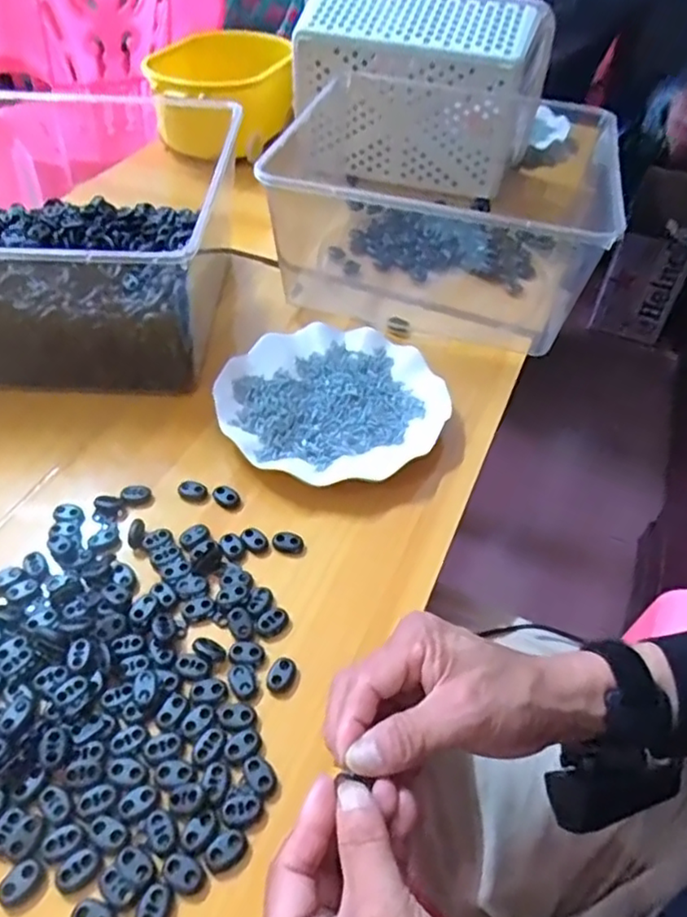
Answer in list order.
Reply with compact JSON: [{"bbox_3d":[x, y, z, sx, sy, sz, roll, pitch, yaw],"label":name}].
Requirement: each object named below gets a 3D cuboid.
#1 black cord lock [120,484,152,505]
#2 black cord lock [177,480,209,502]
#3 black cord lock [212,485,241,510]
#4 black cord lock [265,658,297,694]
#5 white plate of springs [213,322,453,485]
[{"bbox_3d":[-0.153,0.027,0.476,0.021,0.011,0.011,-14,47,-15],"label":"black cord lock"},{"bbox_3d":[-0.112,0.024,0.480,0.023,0.012,0.012,13,48,9],"label":"black cord lock"},{"bbox_3d":[-0.087,0.029,0.477,0.021,0.014,0.011,28,52,21],"label":"black cord lock"},{"bbox_3d":[-0.037,0.130,0.386,0.015,0.007,0.020,23,50,17],"label":"black cord lock"},{"bbox_3d":[-0.010,-0.050,0.534,0.179,0.019,0.175,-25,53,-23],"label":"white plate of springs"}]

